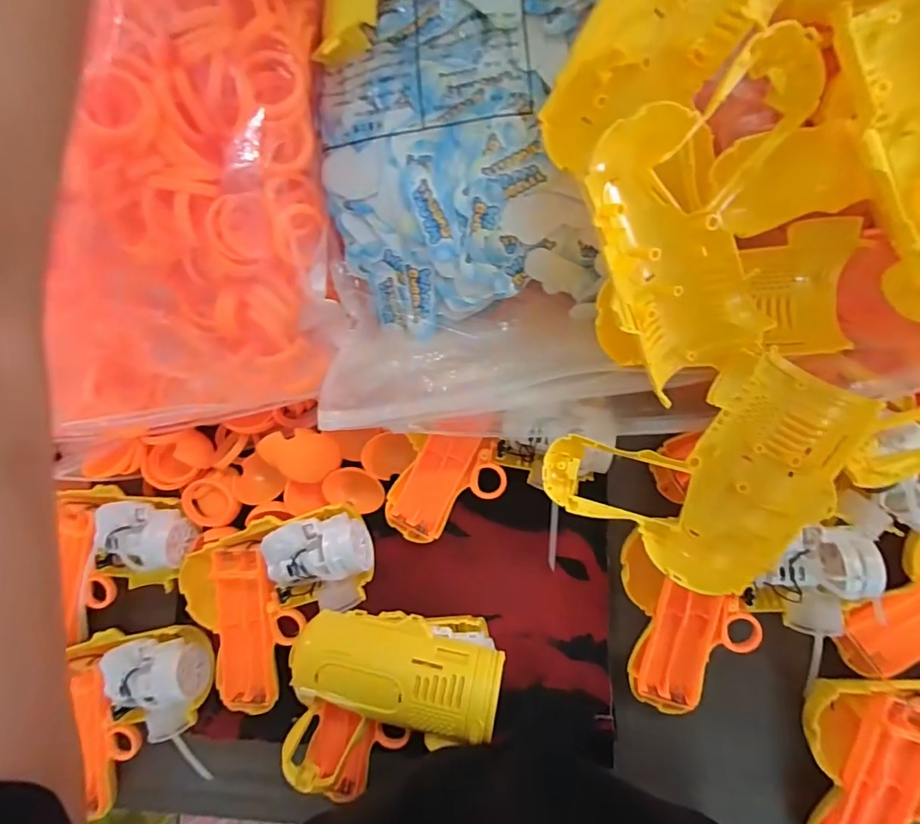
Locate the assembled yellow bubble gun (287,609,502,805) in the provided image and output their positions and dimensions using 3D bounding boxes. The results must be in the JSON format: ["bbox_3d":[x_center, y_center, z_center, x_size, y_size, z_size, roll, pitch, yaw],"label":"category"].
[{"bbox_3d":[-0.043,0.195,0.334,0.127,0.062,0.141,11,89,9],"label":"assembled yellow bubble gun"}]

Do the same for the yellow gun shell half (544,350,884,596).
[{"bbox_3d":[0.132,0.022,0.286,0.131,0.028,0.128,31,92,9],"label":"yellow gun shell half"}]

